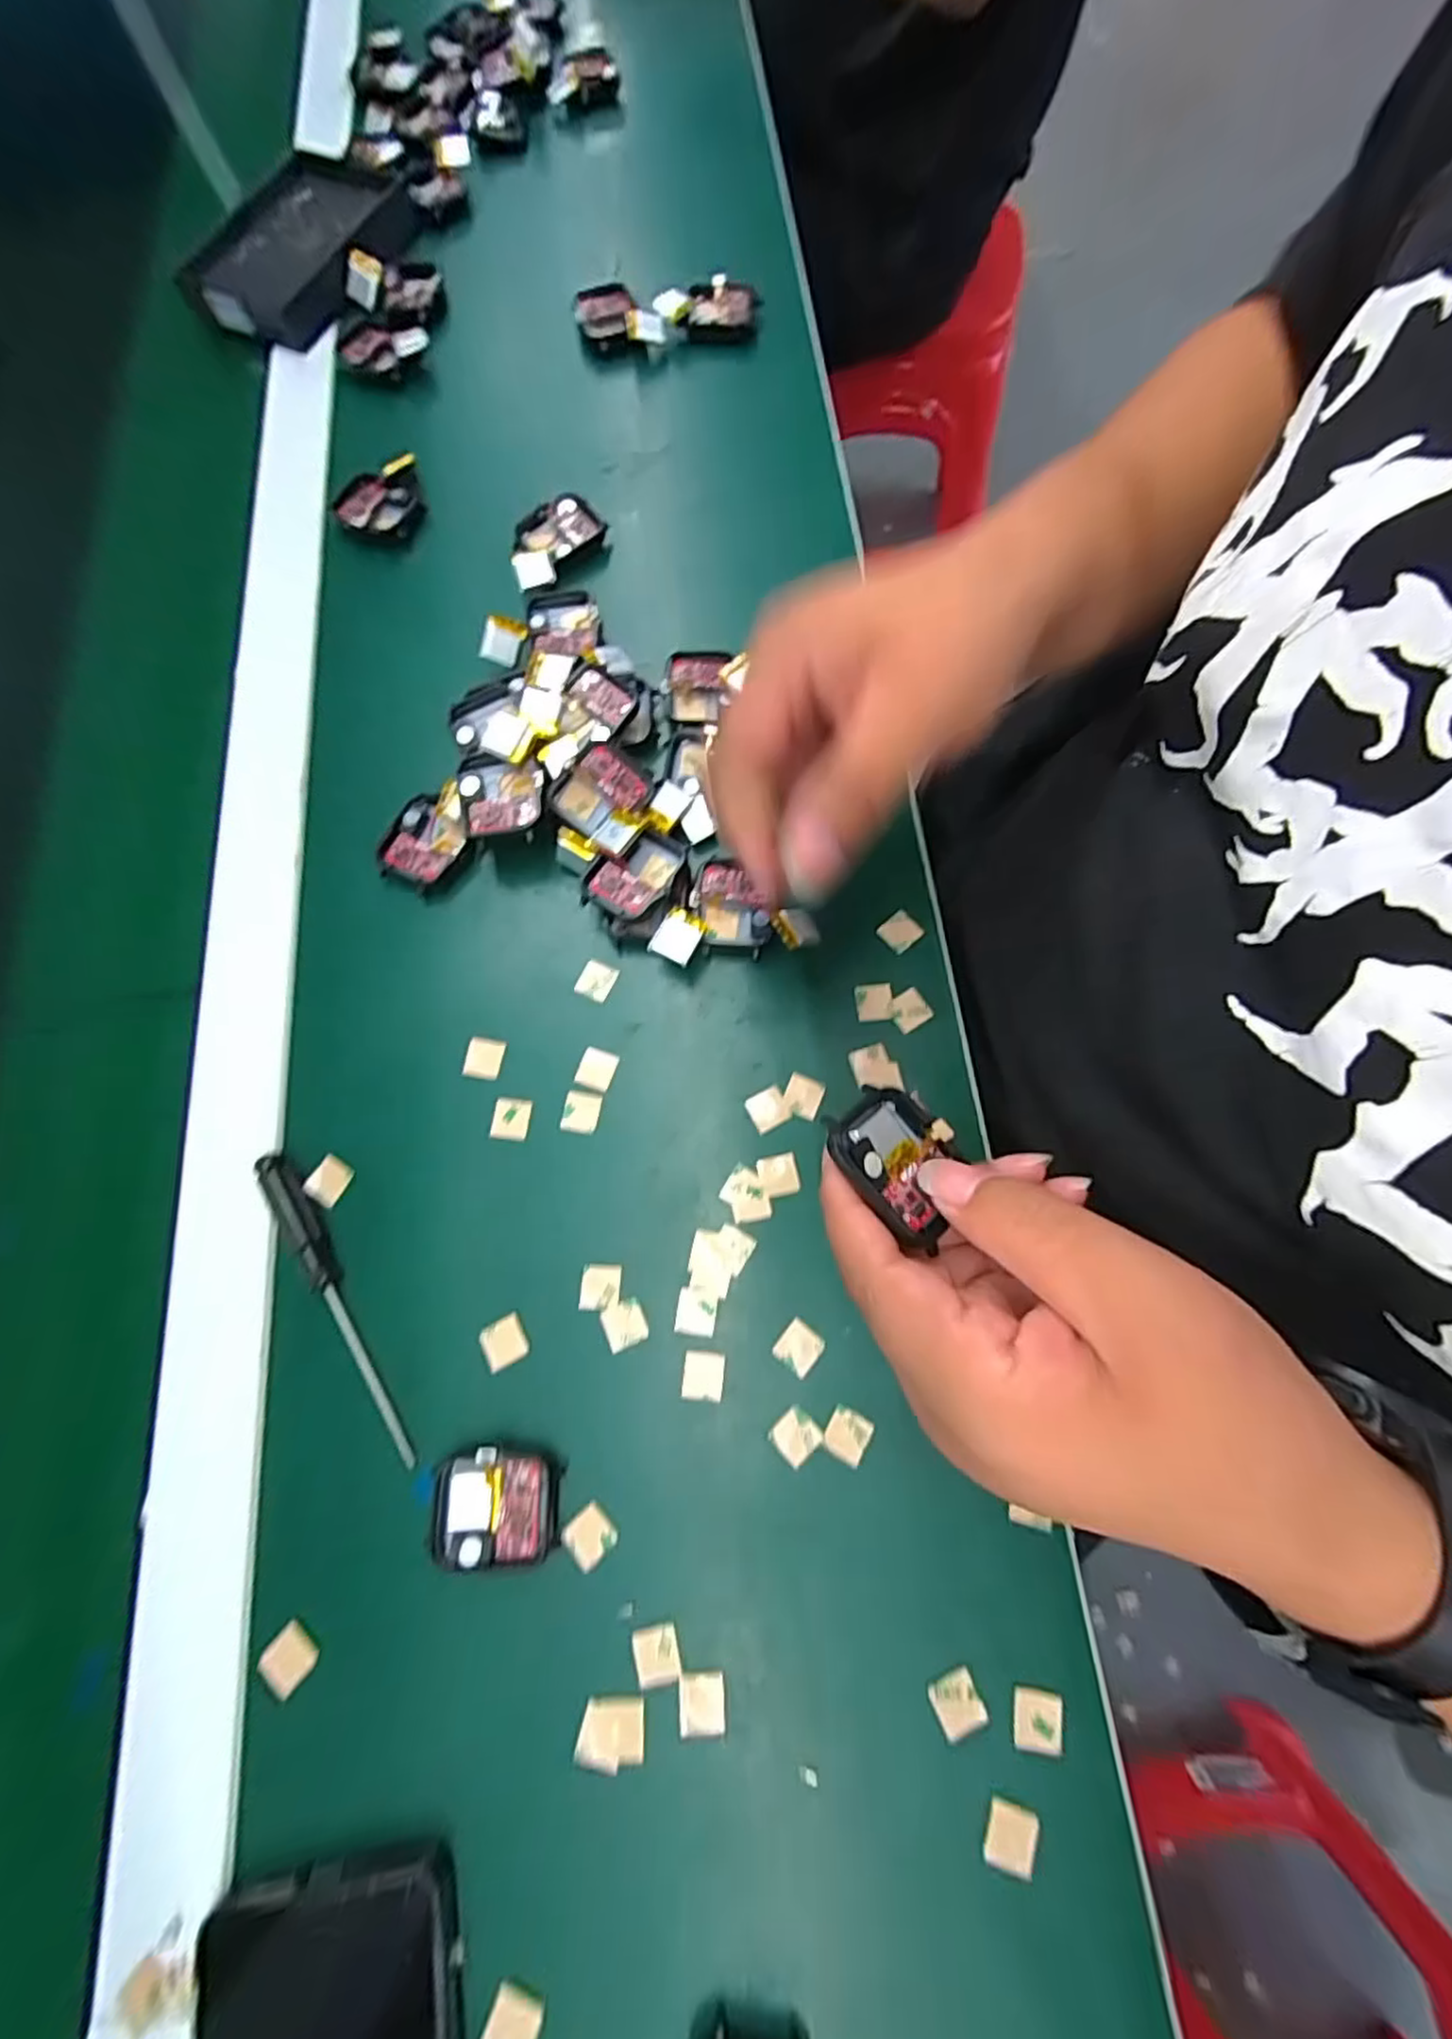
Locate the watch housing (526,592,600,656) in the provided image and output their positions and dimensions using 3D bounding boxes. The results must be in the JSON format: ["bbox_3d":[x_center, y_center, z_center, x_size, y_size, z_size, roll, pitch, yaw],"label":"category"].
[{"bbox_3d":[-0.084,-0.205,0.362,0.036,0.006,0.044,-15,74,-3],"label":"watch housing"}]

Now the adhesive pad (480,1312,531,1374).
[{"bbox_3d":[-0.088,0.127,0.274,0.017,0.004,0.017,-28,75,-7],"label":"adhesive pad"}]

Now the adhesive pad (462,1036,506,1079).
[{"bbox_3d":[-0.107,0.017,0.308,0.016,0.004,0.017,9,74,4],"label":"adhesive pad"}]

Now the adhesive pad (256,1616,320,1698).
[{"bbox_3d":[-0.155,0.227,0.249,0.017,0.005,0.017,37,78,11],"label":"adhesive pad"}]

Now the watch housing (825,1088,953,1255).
[{"bbox_3d":[0.052,0.042,0.213,0.038,0.013,0.042,-28,71,-39],"label":"watch housing"}]

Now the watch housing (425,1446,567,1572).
[{"bbox_3d":[-0.084,0.177,0.255,0.045,0.010,0.038,2,74,2],"label":"watch housing"}]

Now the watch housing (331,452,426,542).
[{"bbox_3d":[-0.193,-0.288,0.390,0.048,0.010,0.045,-19,74,-4],"label":"watch housing"}]

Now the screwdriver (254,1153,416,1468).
[{"bbox_3d":[-0.154,0.111,0.276,0.010,0.011,0.131,-32,76,-8],"label":"screwdriver"}]

